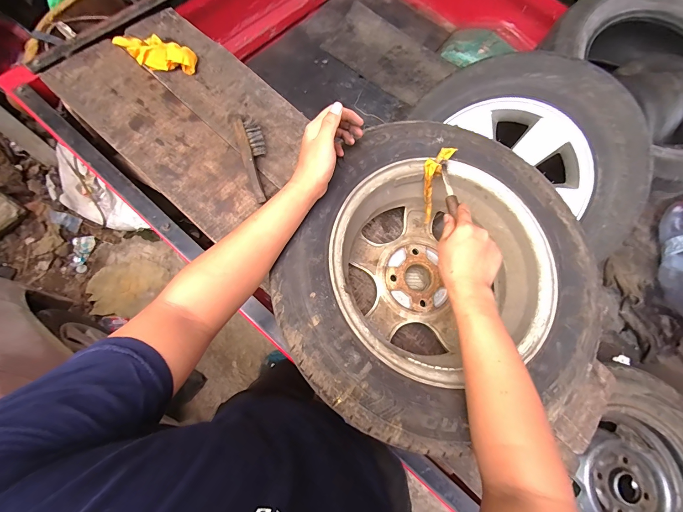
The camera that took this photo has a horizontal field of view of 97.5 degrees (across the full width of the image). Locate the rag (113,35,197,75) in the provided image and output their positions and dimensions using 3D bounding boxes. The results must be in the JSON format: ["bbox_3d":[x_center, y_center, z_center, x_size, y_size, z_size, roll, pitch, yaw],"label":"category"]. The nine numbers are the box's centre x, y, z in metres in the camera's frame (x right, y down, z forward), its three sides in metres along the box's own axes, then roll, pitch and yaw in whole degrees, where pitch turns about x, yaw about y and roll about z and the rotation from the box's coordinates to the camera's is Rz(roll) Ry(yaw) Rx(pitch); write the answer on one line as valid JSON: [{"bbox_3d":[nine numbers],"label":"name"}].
[{"bbox_3d":[-0.415,-0.447,0.661,0.182,0.039,0.074,19,68,5],"label":"rag"}]

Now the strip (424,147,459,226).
[{"bbox_3d":[0.162,-0.119,0.528,0.047,0.134,0.031,5,35,0],"label":"strip"}]

